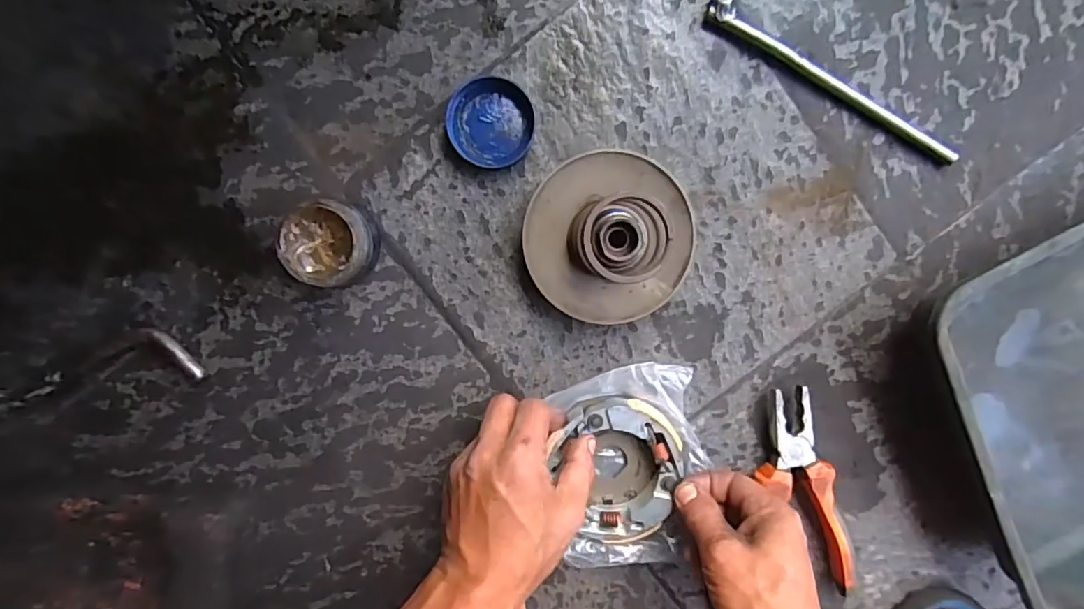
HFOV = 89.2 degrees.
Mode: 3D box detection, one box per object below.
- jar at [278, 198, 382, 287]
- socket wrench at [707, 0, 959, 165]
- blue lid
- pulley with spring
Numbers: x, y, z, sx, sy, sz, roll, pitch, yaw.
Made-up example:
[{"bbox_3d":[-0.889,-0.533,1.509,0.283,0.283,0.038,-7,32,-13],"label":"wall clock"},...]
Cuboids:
[{"bbox_3d":[-0.148,-0.043,0.387,0.059,0.038,0.056,0,97,-1],"label":"jar"},{"bbox_3d":[0.218,-0.175,0.391,0.212,0.017,0.057,31,95,-5],"label":"socket wrench"},{"bbox_3d":[-0.037,-0.129,0.392,0.059,0.011,0.059,0,97,-1],"label":"blue lid"},{"bbox_3d":[0.048,-0.045,0.377,0.114,0.062,0.115,0,97,-1],"label":"pulley with spring"}]

